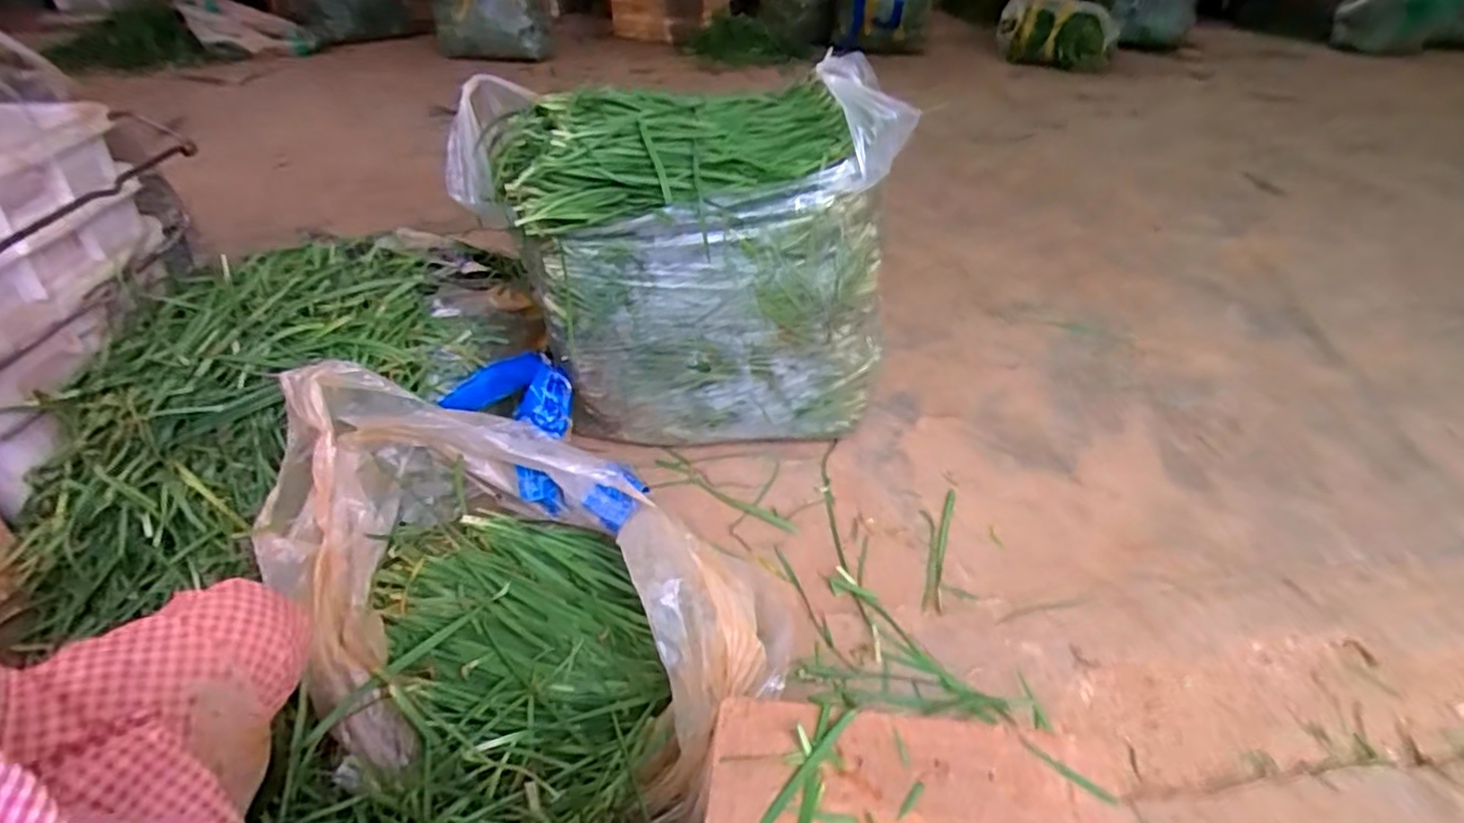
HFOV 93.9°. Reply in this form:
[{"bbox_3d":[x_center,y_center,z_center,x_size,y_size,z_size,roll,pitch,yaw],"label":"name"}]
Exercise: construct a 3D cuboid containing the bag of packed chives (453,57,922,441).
[{"bbox_3d":[-0.094,-0.208,1.043,0.563,0.496,0.350,-7,38,-12],"label":"bag of packed chives"}]

